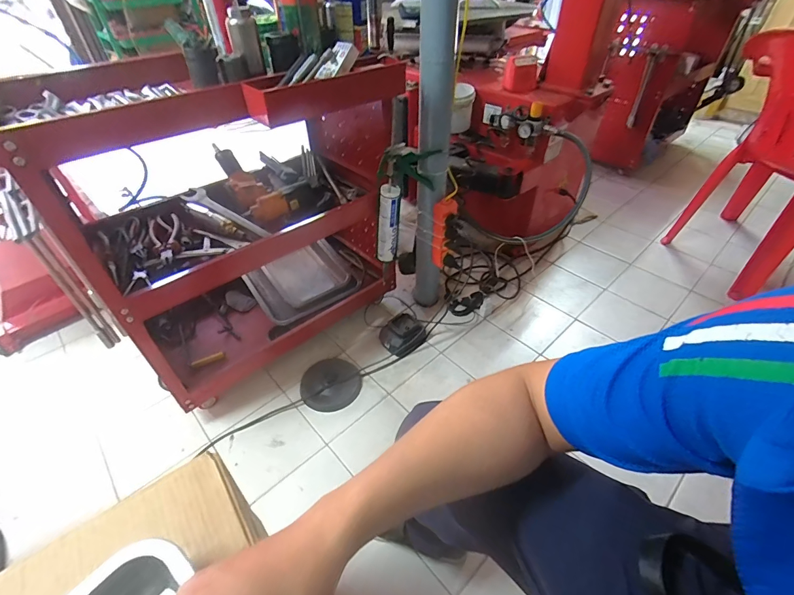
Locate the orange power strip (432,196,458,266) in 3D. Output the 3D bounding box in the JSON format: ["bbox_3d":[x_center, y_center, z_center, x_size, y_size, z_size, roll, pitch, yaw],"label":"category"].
[{"bbox_3d":[0.127,-0.165,1.048,0.062,0.205,0.041,2,43,4],"label":"orange power strip"}]

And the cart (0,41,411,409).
[{"bbox_3d":[-0.333,-0.151,0.902,0.711,0.677,0.423,-29,50,-27],"label":"cart"}]

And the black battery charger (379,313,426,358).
[{"bbox_3d":[0.017,0.105,1.115,0.120,0.062,0.100,-27,49,-25],"label":"black battery charger"}]

